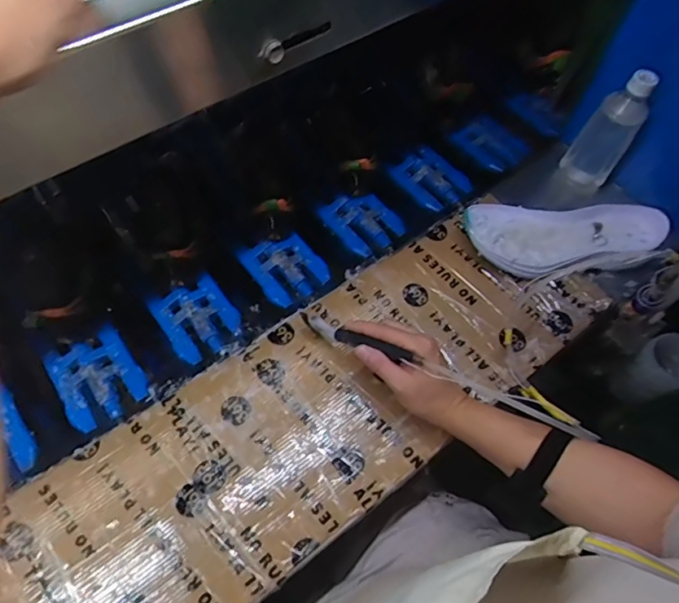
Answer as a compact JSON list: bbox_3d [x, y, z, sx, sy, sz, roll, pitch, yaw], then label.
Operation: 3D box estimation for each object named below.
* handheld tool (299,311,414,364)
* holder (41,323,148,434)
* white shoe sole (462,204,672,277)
[{"bbox_3d":[0.015,0.039,0.579,0.148,0.025,0.016,15,59,32],"label":"handheld tool"},{"bbox_3d":[-0.300,0.093,0.628,0.094,0.015,0.118,-31,69,-17],"label":"holder"},{"bbox_3d":[0.299,-0.075,0.680,0.269,0.047,0.098,4,61,-1],"label":"white shoe sole"}]

